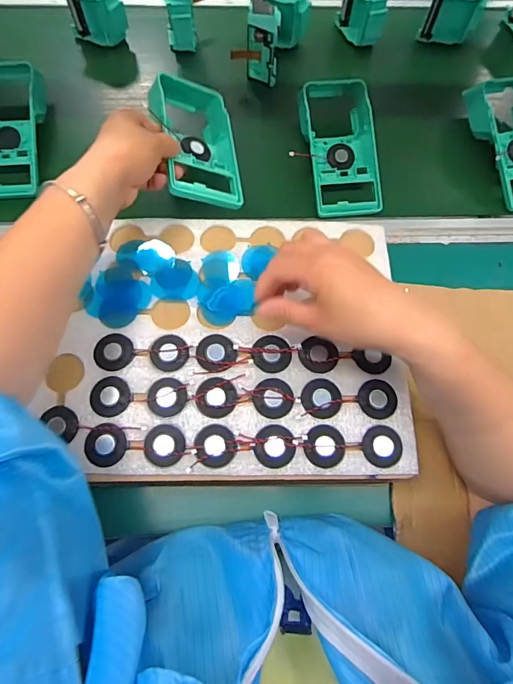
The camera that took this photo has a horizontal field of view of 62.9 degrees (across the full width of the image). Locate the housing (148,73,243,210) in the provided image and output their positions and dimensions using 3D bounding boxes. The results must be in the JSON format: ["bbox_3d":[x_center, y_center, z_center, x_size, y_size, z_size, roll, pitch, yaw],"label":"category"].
[{"bbox_3d":[-0.073,-0.223,0.472,0.091,0.042,0.192,2,63,-27],"label":"housing"}]

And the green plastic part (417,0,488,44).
[{"bbox_3d":[0.295,-0.494,0.625,0.076,0.076,0.042,11,69,2],"label":"green plastic part"}]

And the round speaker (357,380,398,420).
[{"bbox_3d":[0.105,0.049,0.361,0.034,0.004,0.033,1,69,-2],"label":"round speaker"}]

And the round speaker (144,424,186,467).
[{"bbox_3d":[-0.075,0.084,0.343,0.032,0.004,0.033,1,69,-2],"label":"round speaker"}]

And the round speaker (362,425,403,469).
[{"bbox_3d":[0.105,0.087,0.350,0.032,0.004,0.033,1,69,-2],"label":"round speaker"}]

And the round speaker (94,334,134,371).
[{"bbox_3d":[-0.126,0.009,0.371,0.035,0.004,0.034,1,69,-2],"label":"round speaker"}]

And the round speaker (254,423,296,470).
[{"bbox_3d":[0.015,0.085,0.343,0.033,0.004,0.033,1,69,-2],"label":"round speaker"}]

